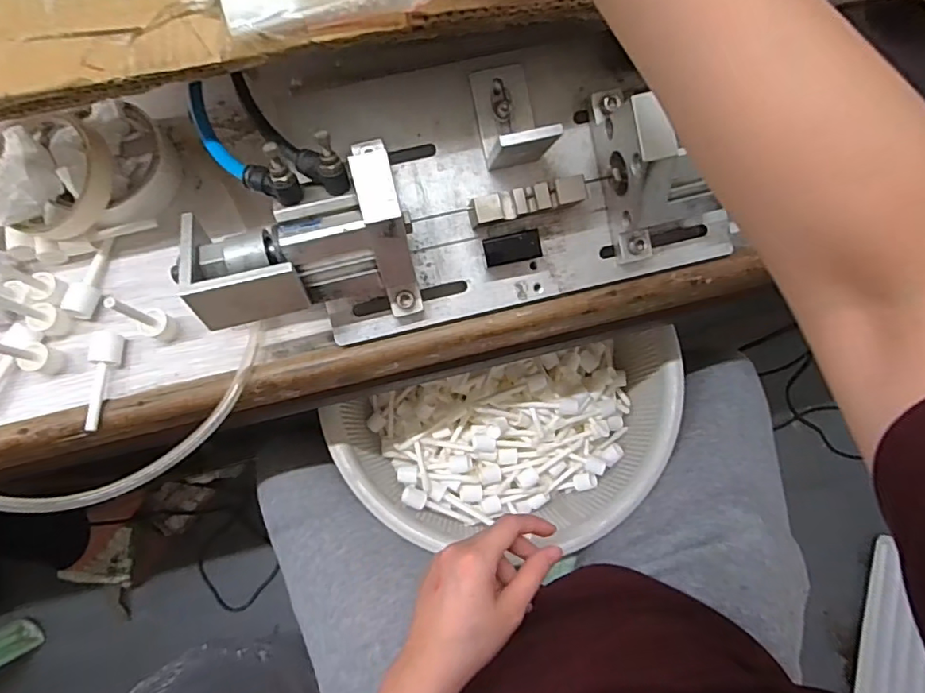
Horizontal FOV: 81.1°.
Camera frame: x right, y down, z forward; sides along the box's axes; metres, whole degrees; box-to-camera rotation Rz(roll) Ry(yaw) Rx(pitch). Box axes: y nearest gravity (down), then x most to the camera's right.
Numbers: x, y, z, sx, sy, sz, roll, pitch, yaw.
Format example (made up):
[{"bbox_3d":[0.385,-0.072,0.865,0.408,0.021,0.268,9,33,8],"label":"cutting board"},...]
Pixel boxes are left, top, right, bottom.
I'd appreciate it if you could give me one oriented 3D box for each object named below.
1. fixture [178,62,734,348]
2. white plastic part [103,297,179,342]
[{"bbox_3d":[0.006,-0.094,0.336,0.338,0.100,0.155,-10,97,-3],"label":"fixture"},{"bbox_3d":[-0.204,-0.018,0.347,0.018,0.051,0.019,0,79,-1],"label":"white plastic part"}]

